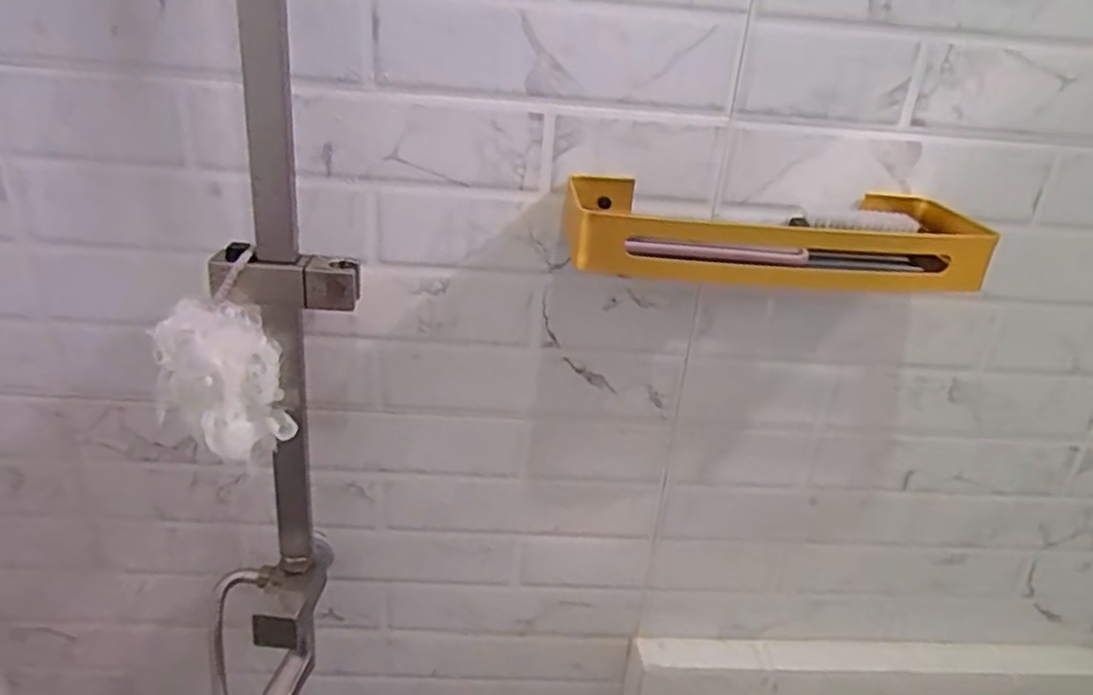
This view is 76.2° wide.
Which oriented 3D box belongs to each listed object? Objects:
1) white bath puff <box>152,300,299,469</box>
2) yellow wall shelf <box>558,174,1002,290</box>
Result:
[{"bbox_3d":[-0.271,0.030,0.584,0.093,0.131,0.072,-13,30,-33],"label":"white bath puff"},{"bbox_3d":[0.176,-0.091,0.569,0.320,0.051,0.130,2,25,-7],"label":"yellow wall shelf"}]

